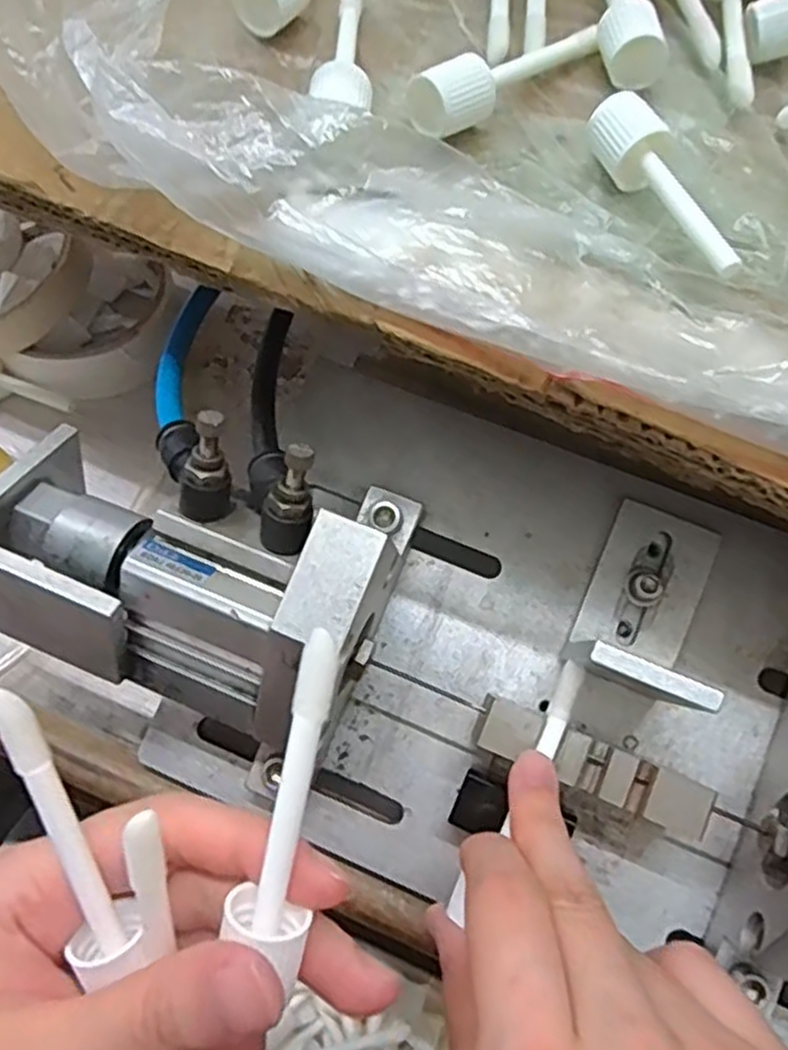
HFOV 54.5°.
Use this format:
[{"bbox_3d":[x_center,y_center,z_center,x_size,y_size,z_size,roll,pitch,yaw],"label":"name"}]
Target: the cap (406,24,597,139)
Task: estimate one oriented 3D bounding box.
[{"bbox_3d":[0.035,-0.137,0.232,0.077,0.017,0.014,-35,71,-18],"label":"cap"}]

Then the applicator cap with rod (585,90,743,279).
[{"bbox_3d":[0.073,-0.090,0.209,0.019,0.015,0.066,-14,66,-10],"label":"applicator cap with rod"}]

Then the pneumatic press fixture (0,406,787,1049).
[{"bbox_3d":[0.063,0.055,0.247,0.391,0.105,0.148,20,65,7],"label":"pneumatic press fixture"}]

